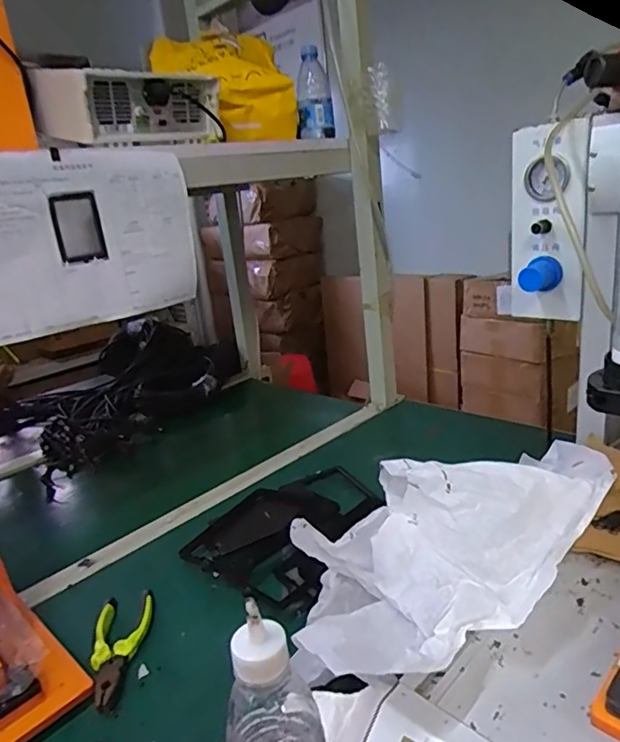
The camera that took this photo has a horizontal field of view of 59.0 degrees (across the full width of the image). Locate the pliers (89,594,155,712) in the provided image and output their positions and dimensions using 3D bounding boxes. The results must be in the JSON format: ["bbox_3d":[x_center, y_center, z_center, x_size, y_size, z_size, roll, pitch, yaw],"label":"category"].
[{"bbox_3d":[-0.201,0.289,0.581,0.054,0.018,0.152,-9,18,-7],"label":"pliers"}]

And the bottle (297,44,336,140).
[{"bbox_3d":[0.006,-0.484,0.956,0.063,0.143,0.054,-5,18,5],"label":"bottle"}]

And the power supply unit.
[{"bbox_3d":[-0.254,-0.365,0.777,0.143,0.083,0.219,8,23,38],"label":"power supply unit"}]

